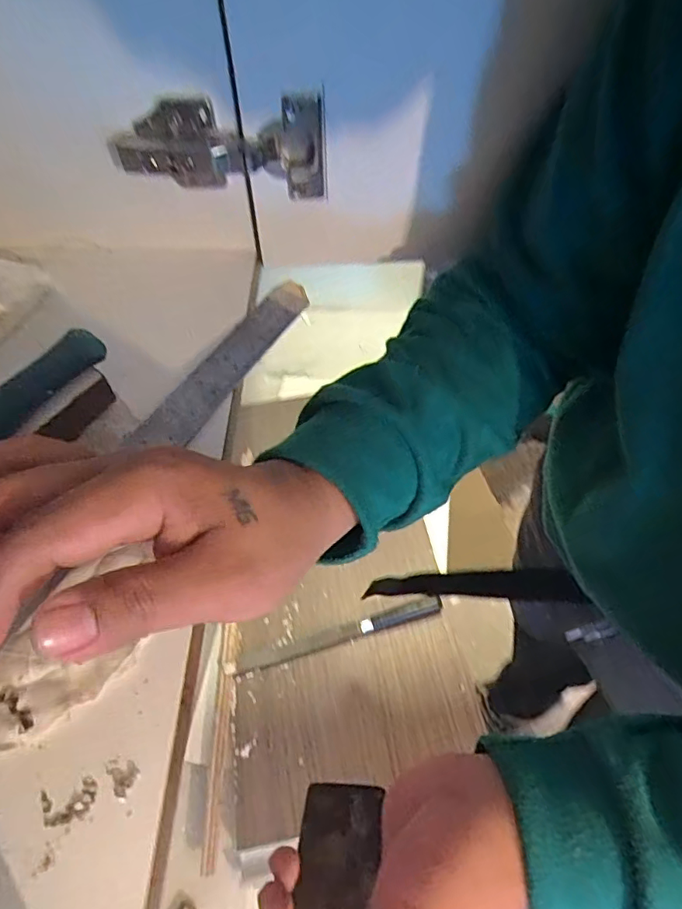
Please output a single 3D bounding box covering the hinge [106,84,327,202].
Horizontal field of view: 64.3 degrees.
[{"bbox_3d":[-0.070,-0.179,0.318,0.121,0.058,0.025,-4,56,-1],"label":"hinge"}]

